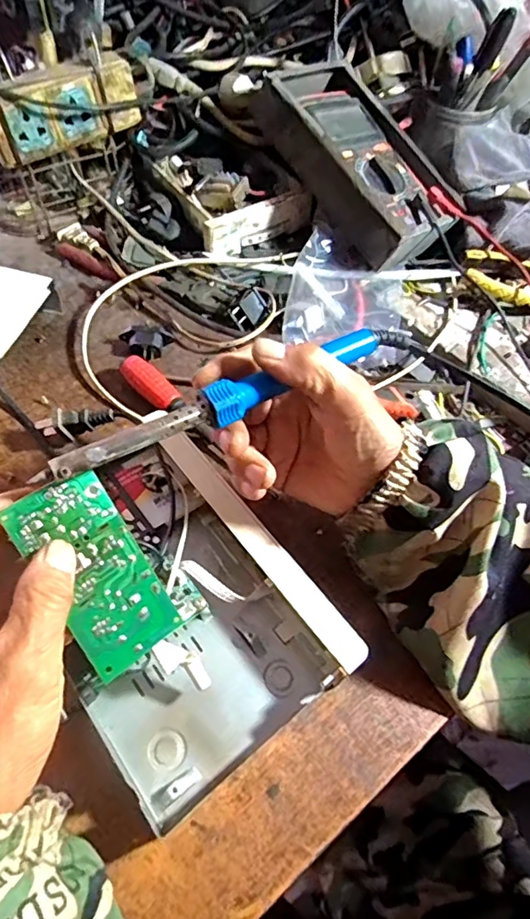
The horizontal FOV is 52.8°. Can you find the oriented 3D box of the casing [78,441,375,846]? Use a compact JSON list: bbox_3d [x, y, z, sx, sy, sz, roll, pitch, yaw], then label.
[{"bbox_3d":[-0.061,0.085,0.338,0.147,0.042,0.210,-33,64,-22],"label":"casing"}]

